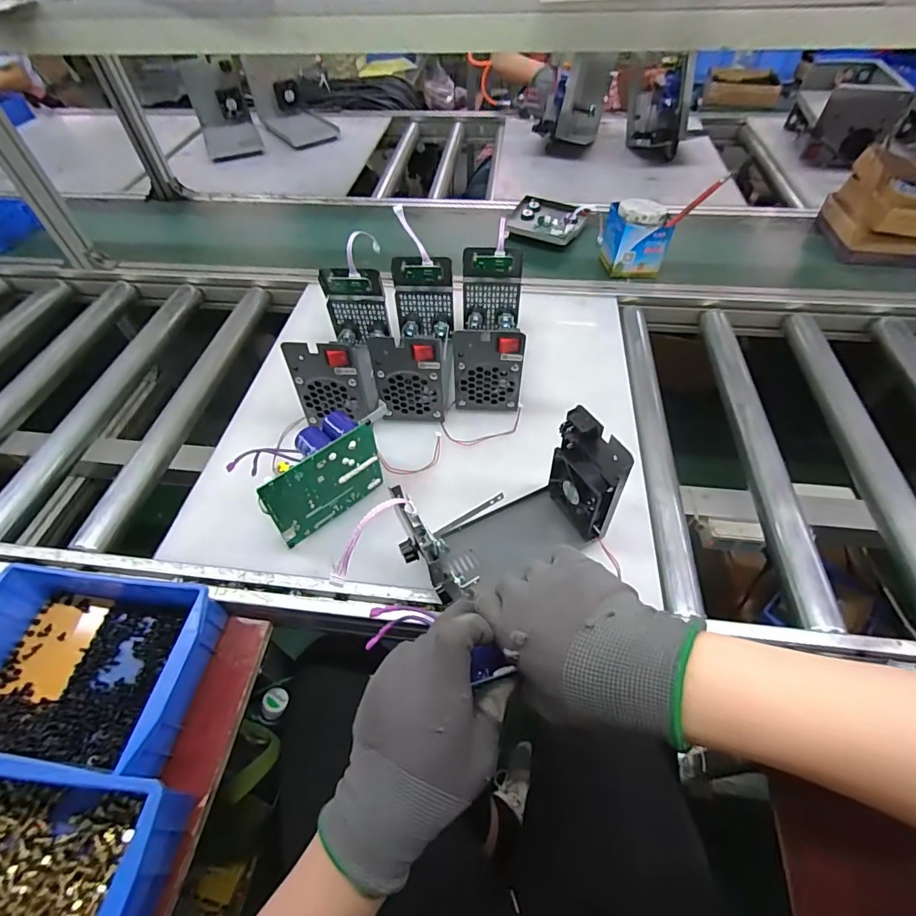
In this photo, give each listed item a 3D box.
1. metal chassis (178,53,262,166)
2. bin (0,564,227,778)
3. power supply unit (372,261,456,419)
[{"bbox_3d":[-0.701,-1.051,1.375,0.178,0.181,0.253,-20,56,-13],"label":"metal chassis"},{"bbox_3d":[-0.392,0.211,0.484,0.257,0.082,0.176,4,54,5],"label":"bin"},{"bbox_3d":[-0.059,-0.182,0.679,0.088,0.134,0.218,2,54,3],"label":"power supply unit"}]

